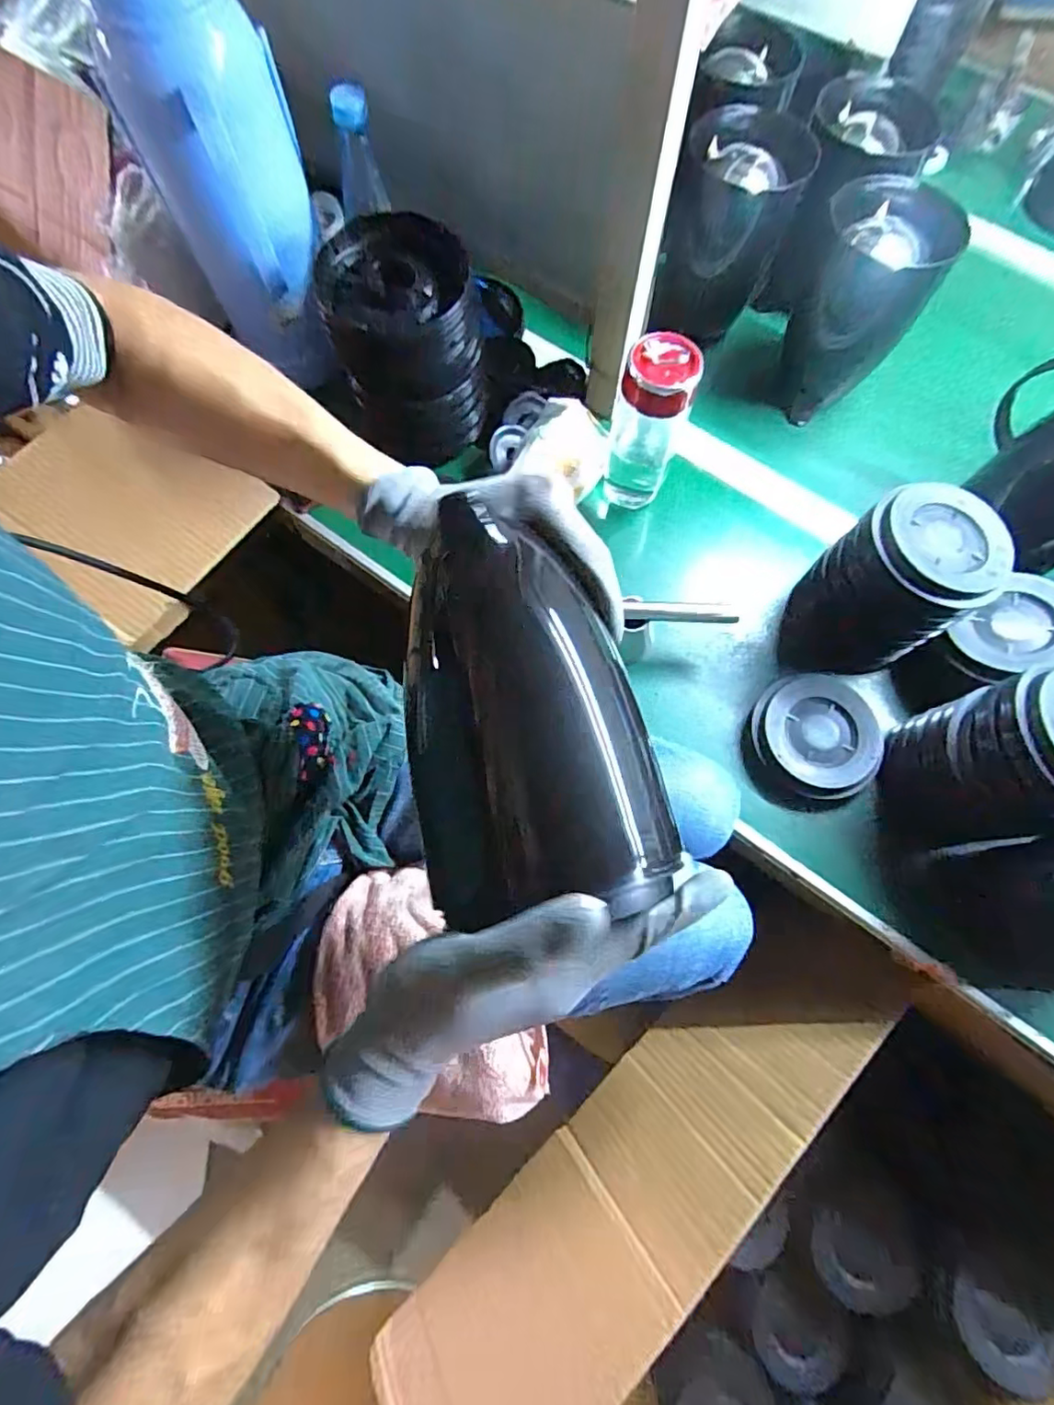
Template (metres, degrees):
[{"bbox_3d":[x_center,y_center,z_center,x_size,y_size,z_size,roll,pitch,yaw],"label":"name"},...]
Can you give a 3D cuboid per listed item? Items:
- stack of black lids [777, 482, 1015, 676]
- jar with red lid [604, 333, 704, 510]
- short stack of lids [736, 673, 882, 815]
[{"bbox_3d":[0.336,-0.107,0.553,0.150,0.142,0.120,-41,76,-14],"label":"stack of black lids"},{"bbox_3d":[0.118,-0.270,0.588,0.067,0.172,0.058,17,71,5],"label":"jar with red lid"},{"bbox_3d":[0.277,0.037,0.574,0.117,0.027,0.135,22,72,6],"label":"short stack of lids"}]

